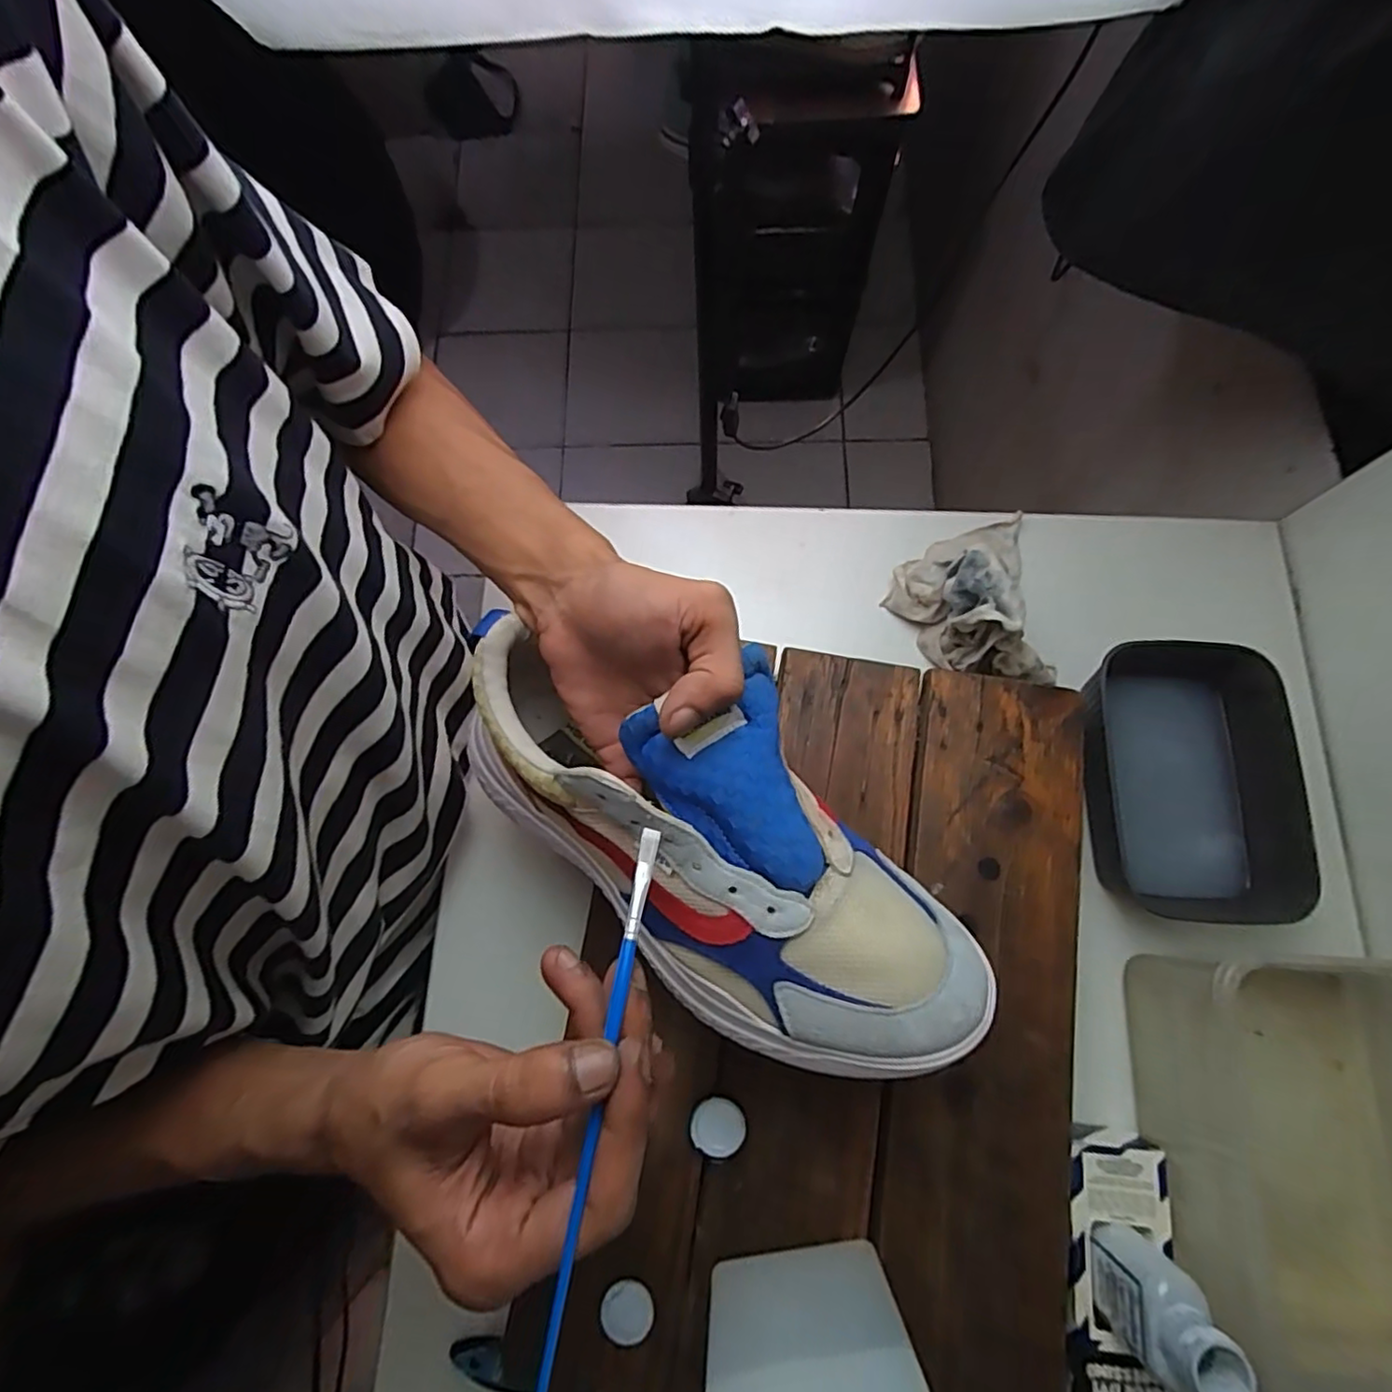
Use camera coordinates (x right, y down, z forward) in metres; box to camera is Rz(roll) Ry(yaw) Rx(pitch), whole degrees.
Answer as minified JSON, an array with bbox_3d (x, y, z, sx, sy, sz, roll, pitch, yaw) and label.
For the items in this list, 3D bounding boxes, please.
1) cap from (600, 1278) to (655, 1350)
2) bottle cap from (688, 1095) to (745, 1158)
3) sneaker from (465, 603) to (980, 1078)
[{"bbox_3d":[-0.036,0.319,0.334,0.026,0.005,0.025,0,76,1],"label":"cap"},{"bbox_3d":[0.012,0.234,0.352,0.028,0.016,0.024,13,76,4],"label":"bottle cap"},{"bbox_3d":[0.003,0.061,0.296,0.269,0.091,0.133,35,79,10],"label":"sneaker"}]

